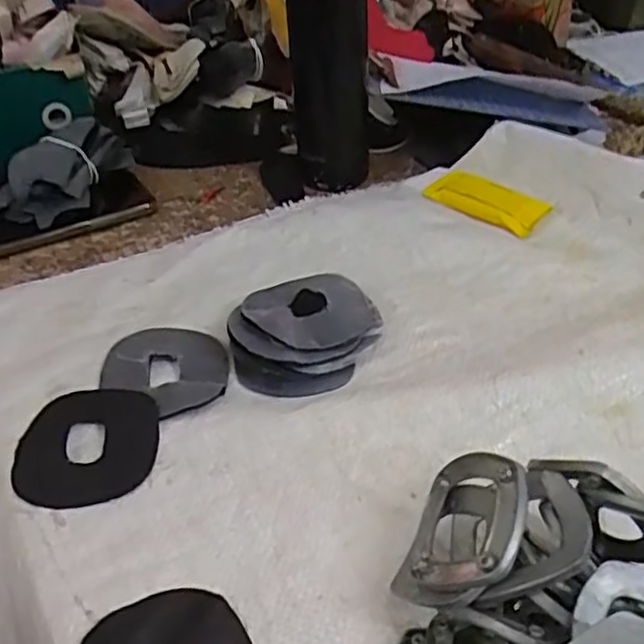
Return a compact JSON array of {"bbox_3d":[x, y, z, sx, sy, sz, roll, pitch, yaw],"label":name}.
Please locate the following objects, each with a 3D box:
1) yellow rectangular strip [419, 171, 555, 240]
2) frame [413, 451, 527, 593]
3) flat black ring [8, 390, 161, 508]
[{"bbox_3d":[0.136,-0.102,0.578,0.096,0.005,0.058,31,49,33],"label":"yellow rectangular strip"},{"bbox_3d":[0.063,0.091,0.303,0.061,0.015,0.063,-28,31,41],"label":"frame"},{"bbox_3d":[-0.130,0.067,0.385,0.074,0.006,0.080,-1,39,1],"label":"flat black ring"}]

